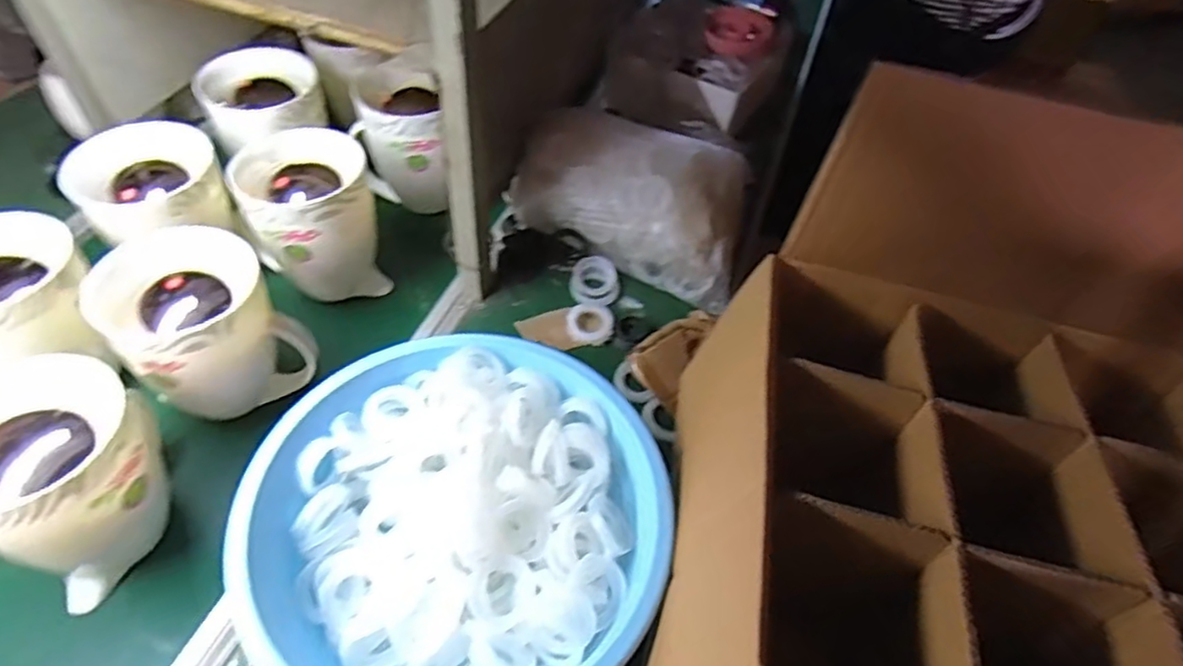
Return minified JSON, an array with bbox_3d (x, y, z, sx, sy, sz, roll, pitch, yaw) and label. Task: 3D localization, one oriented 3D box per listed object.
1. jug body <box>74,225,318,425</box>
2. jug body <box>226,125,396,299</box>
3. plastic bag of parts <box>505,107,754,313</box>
[{"bbox_3d":[-0.410,0.010,0.720,0.154,0.176,0.124,-36,62,-29],"label":"jug body"},{"bbox_3d":[-0.354,-0.140,0.857,0.152,0.178,0.152,-15,54,-17],"label":"jug body"},{"bbox_3d":[0.079,-0.216,0.968,0.334,0.144,0.214,22,53,13],"label":"plastic bag of parts"}]

